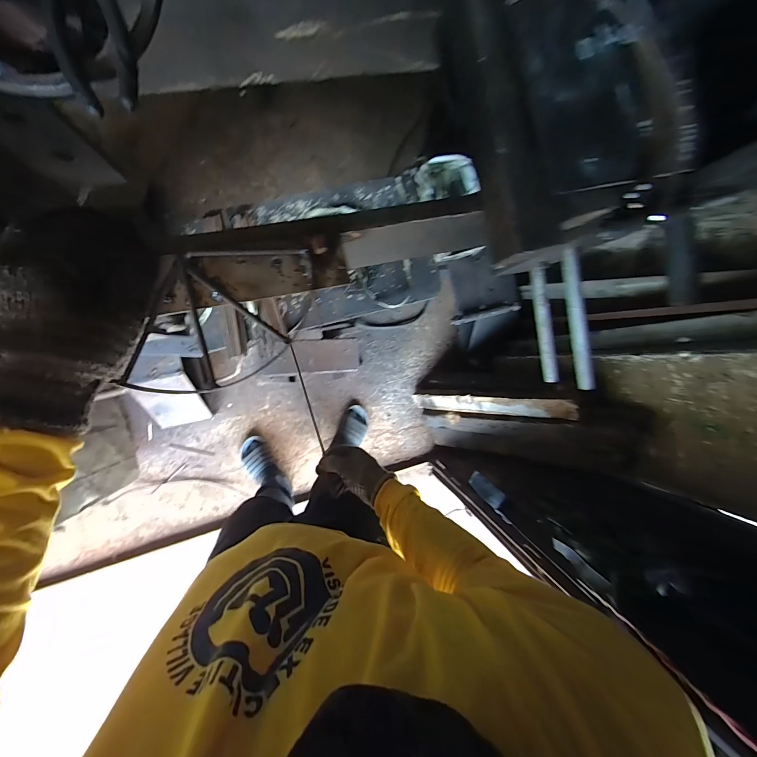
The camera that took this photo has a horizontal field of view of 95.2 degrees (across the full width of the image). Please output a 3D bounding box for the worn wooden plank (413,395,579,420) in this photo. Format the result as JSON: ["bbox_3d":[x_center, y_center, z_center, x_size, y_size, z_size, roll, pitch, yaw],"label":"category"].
[{"bbox_3d":[0.307,0.082,1.079,0.020,0.640,0.056,-16,96,-29],"label":"worn wooden plank"}]

